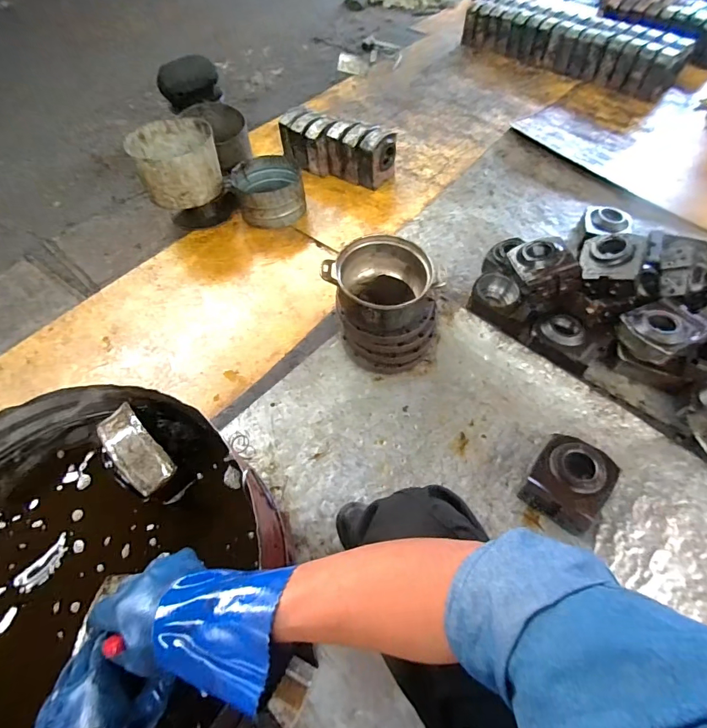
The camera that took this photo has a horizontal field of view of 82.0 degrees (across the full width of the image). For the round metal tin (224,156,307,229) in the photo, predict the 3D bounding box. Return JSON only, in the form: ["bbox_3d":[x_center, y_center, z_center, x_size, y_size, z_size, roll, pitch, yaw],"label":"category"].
[{"bbox_3d":[-0.329,-0.659,1.560,0.273,0.154,0.268,0,57,0],"label":"round metal tin"}]

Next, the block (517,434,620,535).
[{"bbox_3d":[0.495,0.264,0.935,0.154,0.095,0.189,34,63,20],"label":"block"}]

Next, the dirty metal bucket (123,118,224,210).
[{"bbox_3d":[-0.649,-0.749,1.511,0.309,0.171,0.309,0,57,0],"label":"dirty metal bucket"}]

